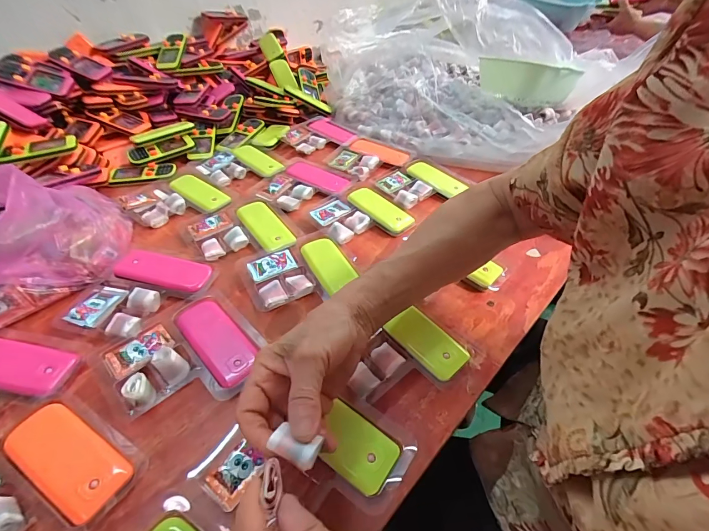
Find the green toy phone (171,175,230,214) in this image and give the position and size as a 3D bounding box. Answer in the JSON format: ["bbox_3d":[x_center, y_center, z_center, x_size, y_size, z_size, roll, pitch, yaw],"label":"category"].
[{"bbox_3d":[-0.237,-0.113,0.545,0.108,0.009,0.047,27,50,24],"label":"green toy phone"}]

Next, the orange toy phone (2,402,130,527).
[{"bbox_3d":[-0.221,0.150,0.277,0.106,0.015,0.043,23,48,20],"label":"orange toy phone"}]

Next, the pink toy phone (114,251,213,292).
[{"bbox_3d":[-0.220,0.006,0.415,0.099,0.014,0.044,8,45,6],"label":"pink toy phone"}]

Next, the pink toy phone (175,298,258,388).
[{"bbox_3d":[-0.136,0.072,0.356,0.044,0.009,0.104,-34,55,-31],"label":"pink toy phone"}]

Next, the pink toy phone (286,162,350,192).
[{"bbox_3d":[-0.060,-0.142,0.574,0.102,0.008,0.042,22,48,19],"label":"pink toy phone"}]

